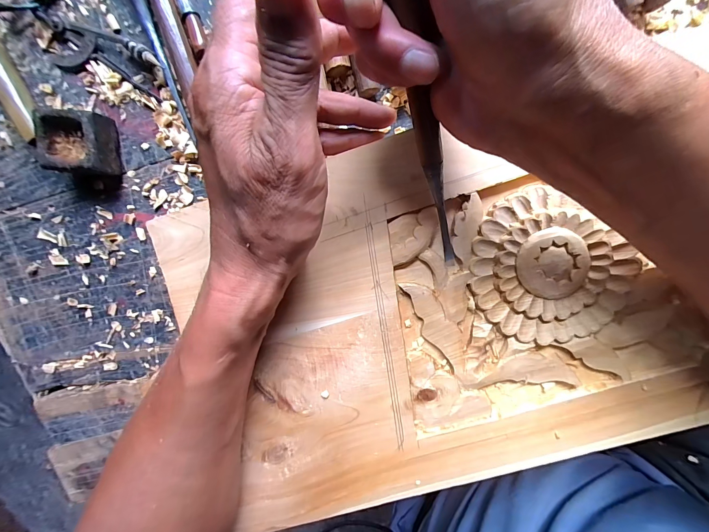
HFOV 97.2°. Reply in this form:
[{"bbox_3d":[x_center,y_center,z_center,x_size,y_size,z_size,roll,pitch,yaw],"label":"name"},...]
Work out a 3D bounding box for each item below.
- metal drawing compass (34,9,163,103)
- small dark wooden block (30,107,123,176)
[{"bbox_3d":[-0.204,-0.168,0.247,0.104,0.014,0.037,20,100,-1],"label":"metal drawing compass"},{"bbox_3d":[-0.223,-0.099,0.252,0.050,0.028,0.045,5,99,2],"label":"small dark wooden block"}]

